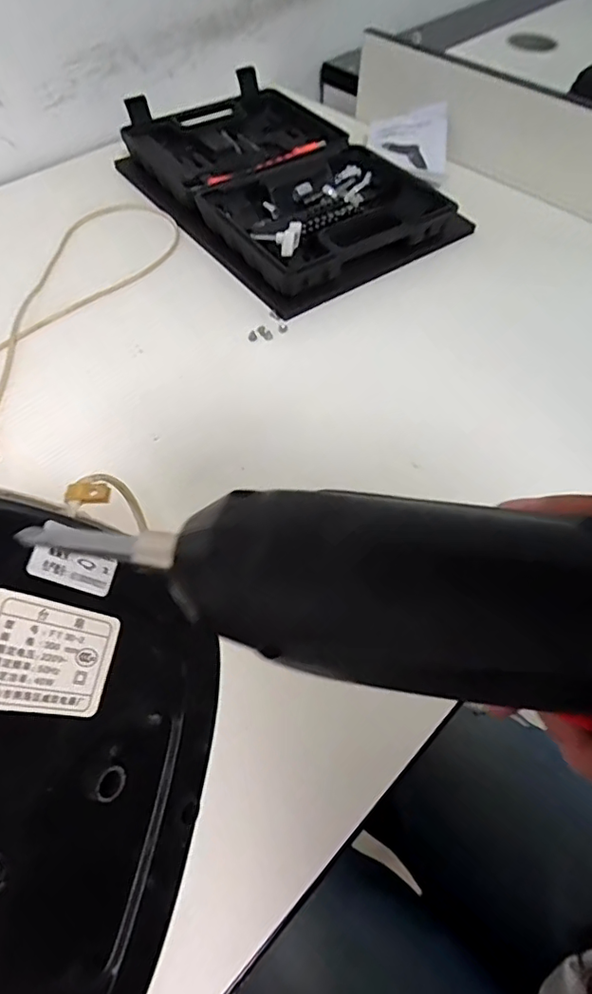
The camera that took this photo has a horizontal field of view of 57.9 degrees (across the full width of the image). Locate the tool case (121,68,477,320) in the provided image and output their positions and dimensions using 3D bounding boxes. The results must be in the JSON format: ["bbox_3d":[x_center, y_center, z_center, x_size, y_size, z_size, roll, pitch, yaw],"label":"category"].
[{"bbox_3d":[-0.016,-0.346,0.585,0.243,0.048,0.356,-31,63,-20],"label":"tool case"}]

